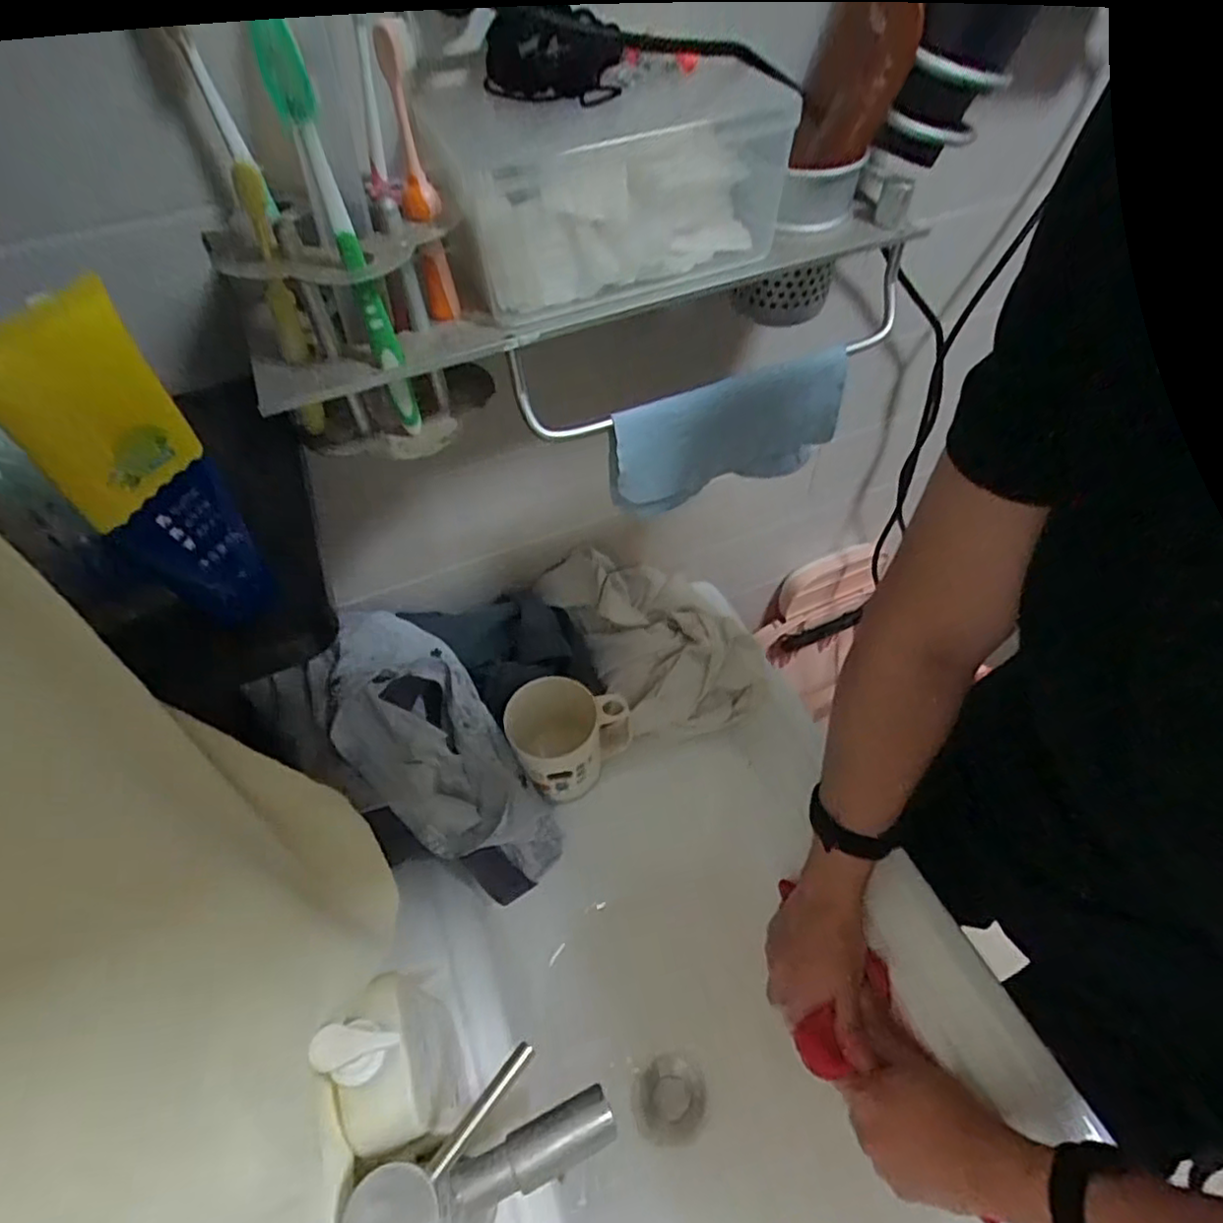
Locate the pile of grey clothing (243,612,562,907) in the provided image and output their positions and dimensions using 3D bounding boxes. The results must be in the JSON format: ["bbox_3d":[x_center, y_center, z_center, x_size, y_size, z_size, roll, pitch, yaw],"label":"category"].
[{"bbox_3d":[-0.141,0.120,0.539,0.290,0.052,0.151,48,57,-18],"label":"pile of grey clothing"}]

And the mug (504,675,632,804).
[{"bbox_3d":[-0.036,0.118,0.601,0.108,0.101,0.077,-6,51,-2],"label":"mug"}]

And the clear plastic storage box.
[{"bbox_3d":[0.001,-0.229,0.343,0.174,0.097,0.076,-15,52,-9],"label":"clear plastic storage box"}]

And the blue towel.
[{"bbox_3d":[0.075,-0.113,0.427,0.155,0.085,0.015,-15,52,-9],"label":"blue towel"}]

